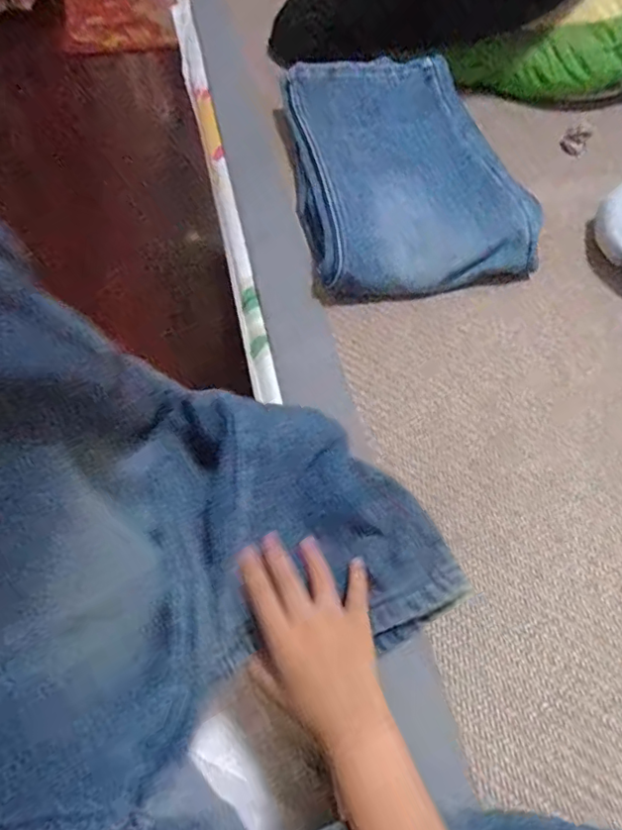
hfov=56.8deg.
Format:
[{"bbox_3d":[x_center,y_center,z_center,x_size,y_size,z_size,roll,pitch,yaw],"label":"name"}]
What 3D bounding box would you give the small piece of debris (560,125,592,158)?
[{"bbox_3d":[0.338,-0.350,0.735,0.032,0.031,0.023,17,57,10],"label":"small piece of debris"}]

